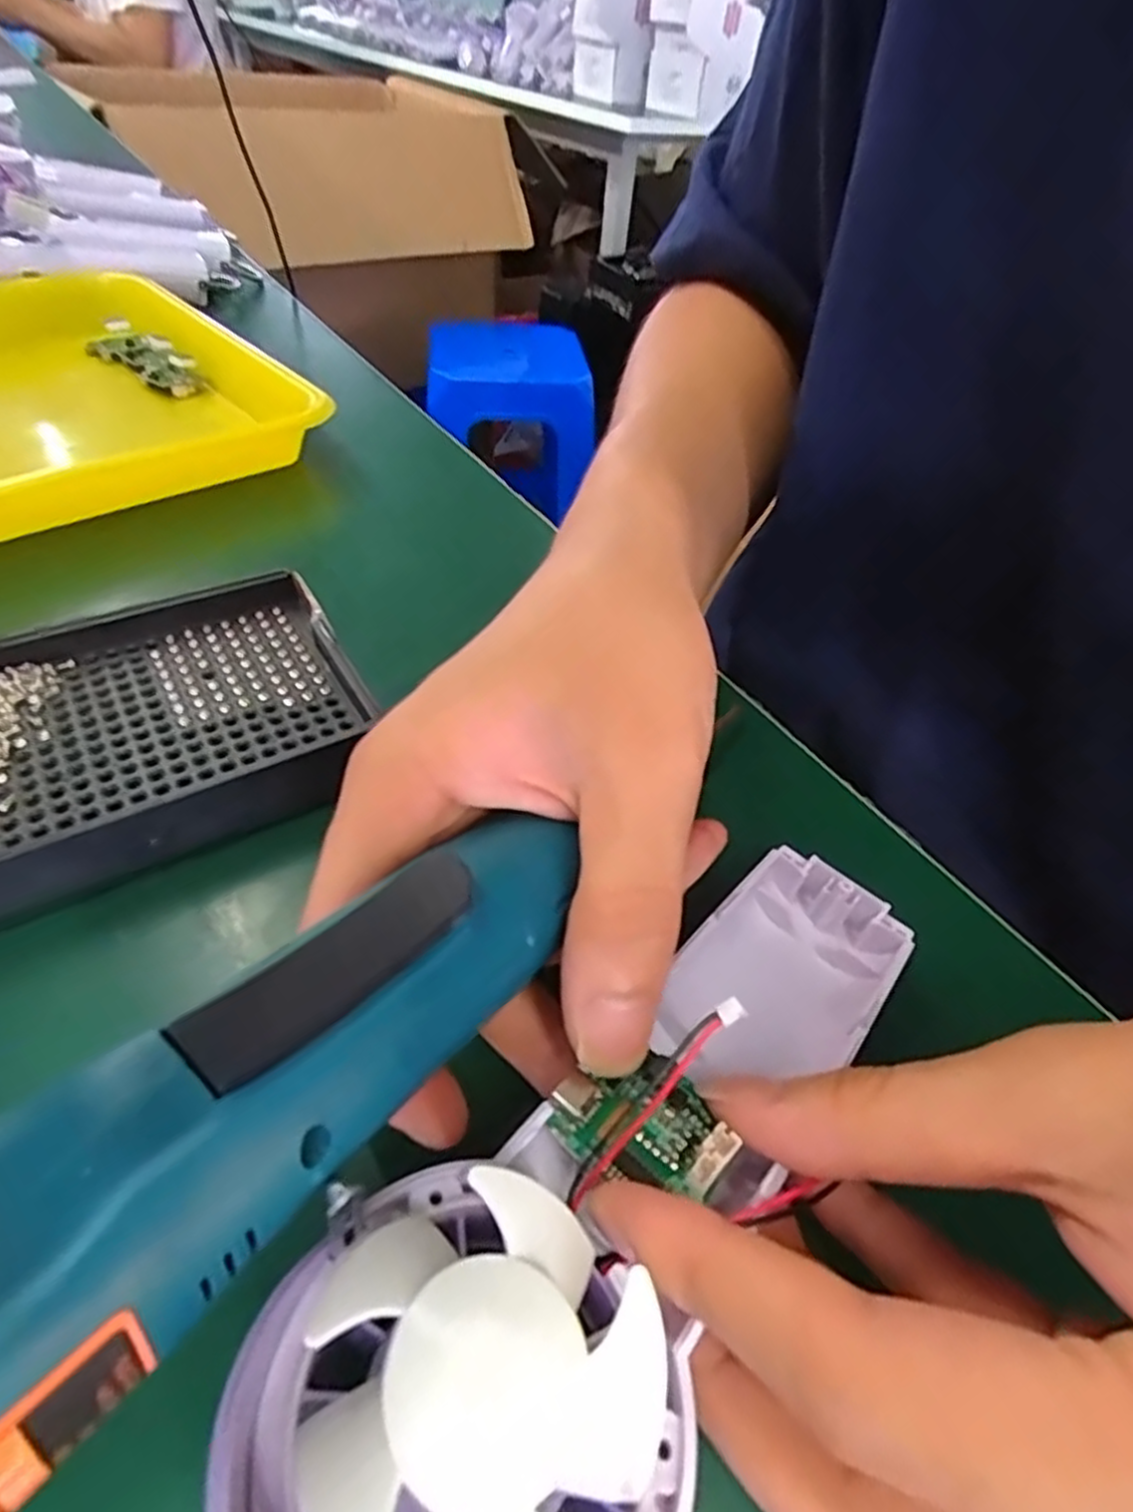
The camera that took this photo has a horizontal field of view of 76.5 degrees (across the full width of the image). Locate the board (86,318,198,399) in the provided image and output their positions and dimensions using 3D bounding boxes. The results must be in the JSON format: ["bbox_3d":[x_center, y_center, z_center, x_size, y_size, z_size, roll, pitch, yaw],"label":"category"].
[{"bbox_3d":[-0.239,-0.226,0.409,0.078,0.022,0.030,31,51,21],"label":"board"}]

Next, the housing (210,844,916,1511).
[{"bbox_3d":[0.022,0.069,0.141,0.054,0.033,0.169,35,34,24],"label":"housing"}]

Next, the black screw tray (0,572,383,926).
[{"bbox_3d":[-0.129,-0.007,0.211,0.132,0.023,0.088,-23,53,-25],"label":"black screw tray"}]

